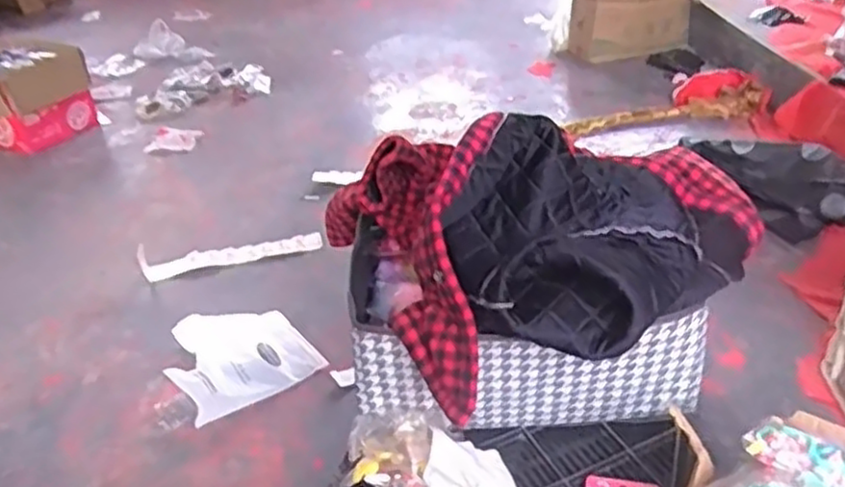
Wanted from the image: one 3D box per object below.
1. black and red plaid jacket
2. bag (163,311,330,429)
[{"bbox_3d":[0.187,-0.012,0.784,0.441,0.193,0.268,-27,38,-29],"label":"black and red plaid jacket"},{"bbox_3d":[-0.342,0.196,1.323,0.241,0.046,0.285,-24,37,-27],"label":"bag"}]

